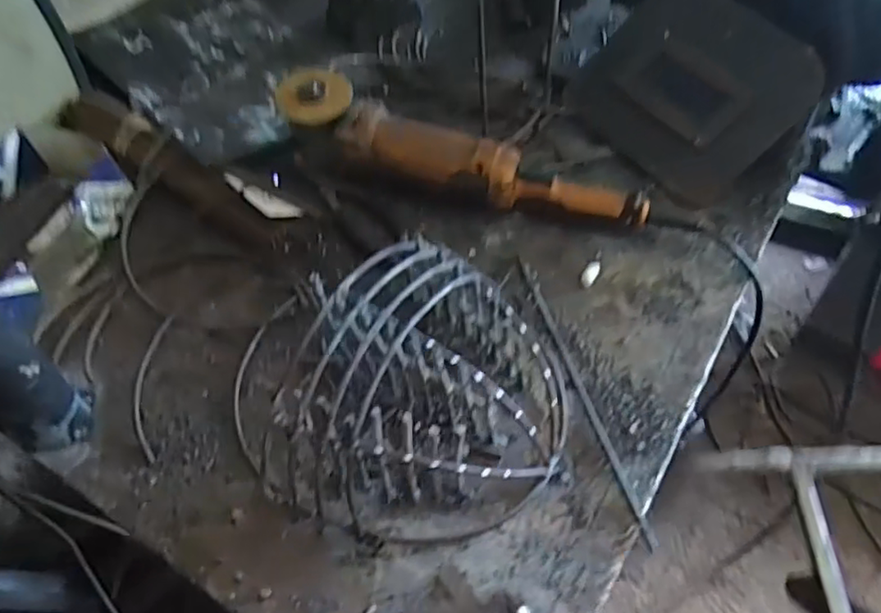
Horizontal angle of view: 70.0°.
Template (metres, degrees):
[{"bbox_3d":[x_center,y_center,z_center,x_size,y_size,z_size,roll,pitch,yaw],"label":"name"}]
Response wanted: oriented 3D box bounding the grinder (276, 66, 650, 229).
[{"bbox_3d":[0.016,-0.147,0.624,0.379,0.086,0.077,20,58,15],"label":"grinder"}]

